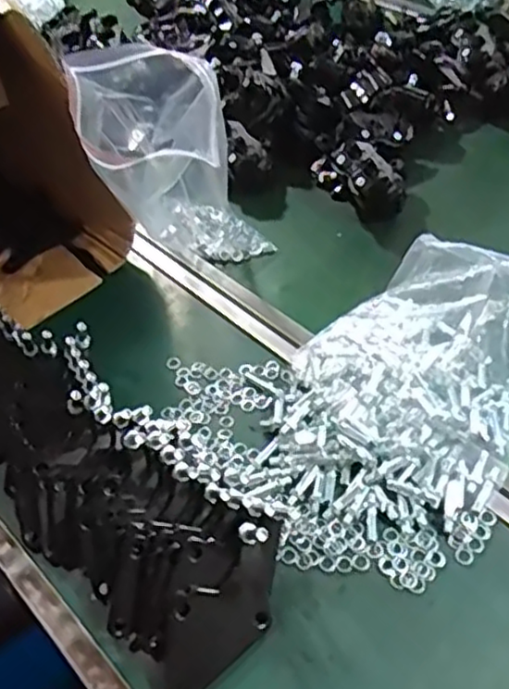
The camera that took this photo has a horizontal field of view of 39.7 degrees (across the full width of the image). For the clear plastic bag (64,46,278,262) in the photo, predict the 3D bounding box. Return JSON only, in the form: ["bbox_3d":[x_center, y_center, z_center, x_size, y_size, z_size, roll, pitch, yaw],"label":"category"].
[{"bbox_3d":[-0.071,-0.160,0.666,0.137,0.253,0.123,29,78,29],"label":"clear plastic bag"}]

